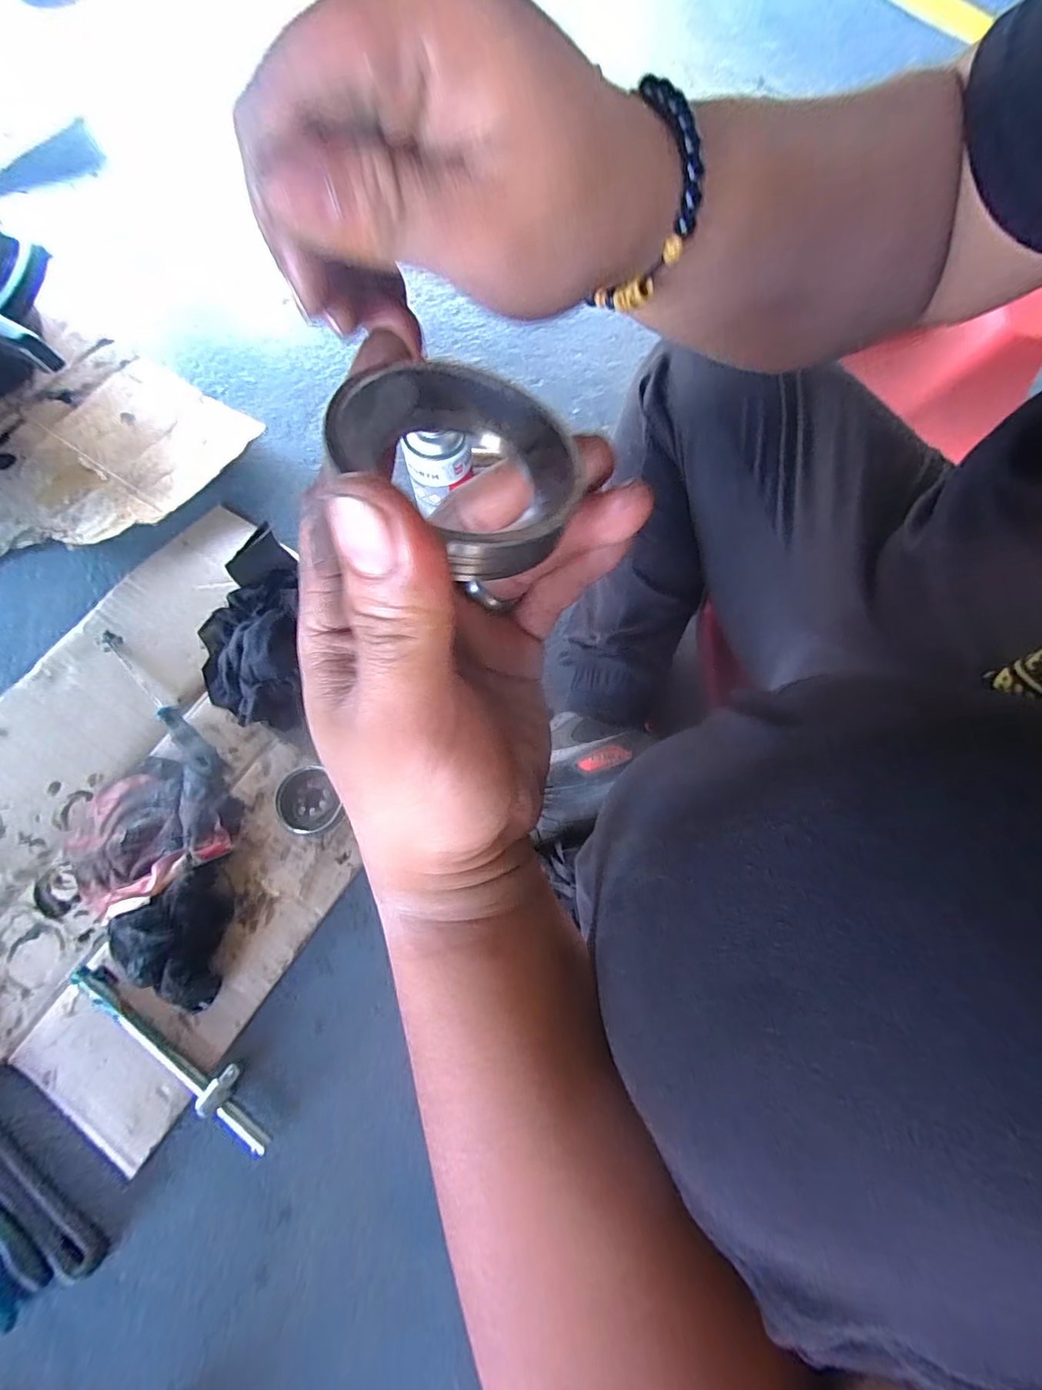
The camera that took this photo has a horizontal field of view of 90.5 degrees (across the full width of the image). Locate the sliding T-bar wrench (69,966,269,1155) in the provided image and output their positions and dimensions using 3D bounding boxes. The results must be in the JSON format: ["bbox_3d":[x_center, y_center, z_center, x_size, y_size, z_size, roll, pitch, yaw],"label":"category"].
[{"bbox_3d":[-0.328,0.335,0.485,0.243,0.018,0.038,31,75,7],"label":"sliding T-bar wrench"}]

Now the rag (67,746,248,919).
[{"bbox_3d":[-0.387,0.137,0.532,0.172,0.033,0.142,-35,78,-12],"label":"rag"}]

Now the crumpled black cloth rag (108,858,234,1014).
[{"bbox_3d":[-0.331,0.235,0.498,0.111,0.050,0.132,-9,74,-5],"label":"crumpled black cloth rag"}]

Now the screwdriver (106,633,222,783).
[{"bbox_3d":[-0.402,0.013,0.571,0.227,0.025,0.026,44,77,10],"label":"screwdriver"}]

